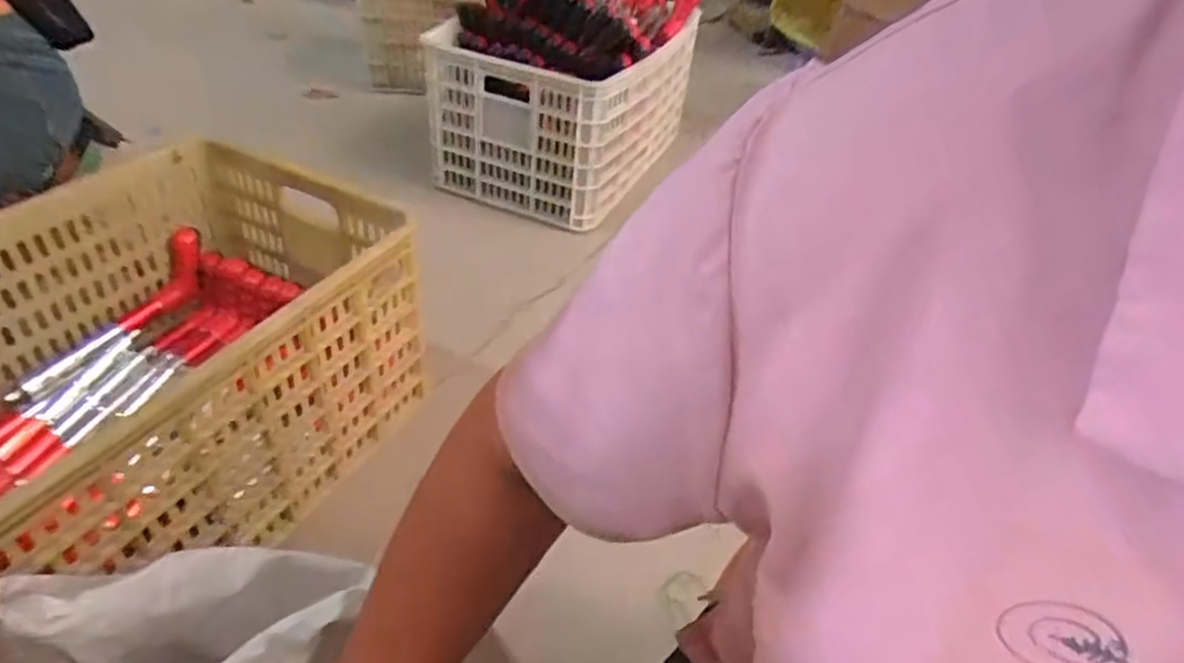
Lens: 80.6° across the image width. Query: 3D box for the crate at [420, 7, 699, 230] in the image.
[{"bbox_3d":[-0.078,-0.518,1.616,0.425,0.325,0.443,23,44,18],"label":"crate"}]

